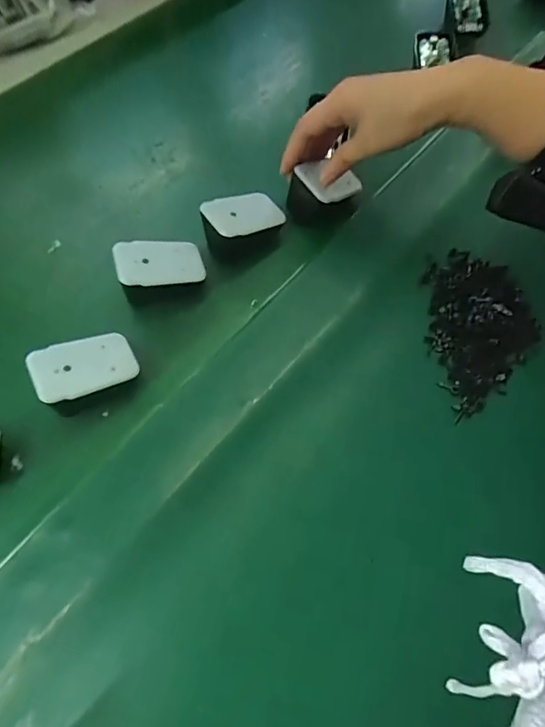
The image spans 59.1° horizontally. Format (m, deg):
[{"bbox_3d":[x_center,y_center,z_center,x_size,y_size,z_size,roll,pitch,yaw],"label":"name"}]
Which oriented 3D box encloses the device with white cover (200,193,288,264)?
[{"bbox_3d":[-0.030,-0.120,0.431,0.075,0.049,0.050,-19,66,-30],"label":"device with white cover"}]

